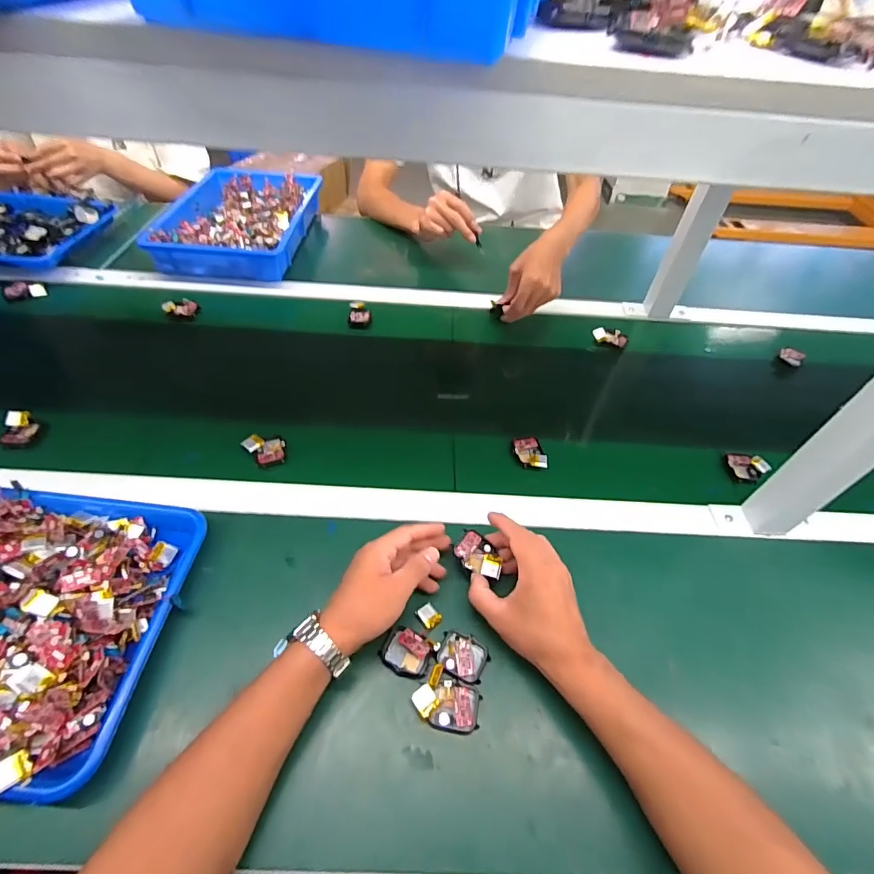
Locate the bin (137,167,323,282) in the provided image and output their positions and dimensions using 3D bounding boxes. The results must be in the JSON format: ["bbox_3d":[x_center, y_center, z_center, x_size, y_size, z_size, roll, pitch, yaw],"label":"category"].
[{"bbox_3d":[-0.373,-0.415,0.884,0.244,0.059,0.341,5,49,0],"label":"bin"}]

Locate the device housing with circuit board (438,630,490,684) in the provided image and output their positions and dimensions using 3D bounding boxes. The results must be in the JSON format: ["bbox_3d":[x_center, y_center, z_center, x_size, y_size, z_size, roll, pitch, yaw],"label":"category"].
[{"bbox_3d":[0.025,0.208,0.436,0.045,0.009,0.041,20,51,12],"label":"device housing with circuit board"}]

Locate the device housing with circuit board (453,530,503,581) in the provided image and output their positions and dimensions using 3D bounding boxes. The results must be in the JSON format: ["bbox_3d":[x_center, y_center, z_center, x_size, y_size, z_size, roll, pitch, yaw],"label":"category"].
[{"bbox_3d":[0.043,0.122,0.467,0.037,0.010,0.053,-35,60,-29],"label":"device housing with circuit board"}]

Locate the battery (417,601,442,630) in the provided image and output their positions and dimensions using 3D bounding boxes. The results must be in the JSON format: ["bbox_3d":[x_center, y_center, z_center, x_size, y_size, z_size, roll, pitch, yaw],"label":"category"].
[{"bbox_3d":[-0.008,0.180,0.462,0.018,0.004,0.024,-32,59,-28],"label":"battery"}]

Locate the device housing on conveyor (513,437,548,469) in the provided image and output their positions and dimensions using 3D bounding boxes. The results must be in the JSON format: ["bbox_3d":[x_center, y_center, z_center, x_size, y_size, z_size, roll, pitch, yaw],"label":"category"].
[{"bbox_3d":[0.123,0.021,0.604,0.038,0.008,0.053,-5,50,-9],"label":"device housing on conveyor"}]

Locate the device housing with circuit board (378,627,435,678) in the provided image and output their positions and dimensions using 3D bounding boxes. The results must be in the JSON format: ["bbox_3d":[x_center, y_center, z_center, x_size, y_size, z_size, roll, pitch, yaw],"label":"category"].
[{"bbox_3d":[-0.029,0.204,0.434,0.046,0.011,0.037,18,51,11],"label":"device housing with circuit board"}]

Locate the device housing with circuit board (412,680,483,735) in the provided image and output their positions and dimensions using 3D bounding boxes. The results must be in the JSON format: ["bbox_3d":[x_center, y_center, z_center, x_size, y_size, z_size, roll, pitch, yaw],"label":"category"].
[{"bbox_3d":[0.009,0.242,0.413,0.059,0.013,0.036,9,50,3],"label":"device housing with circuit board"}]

